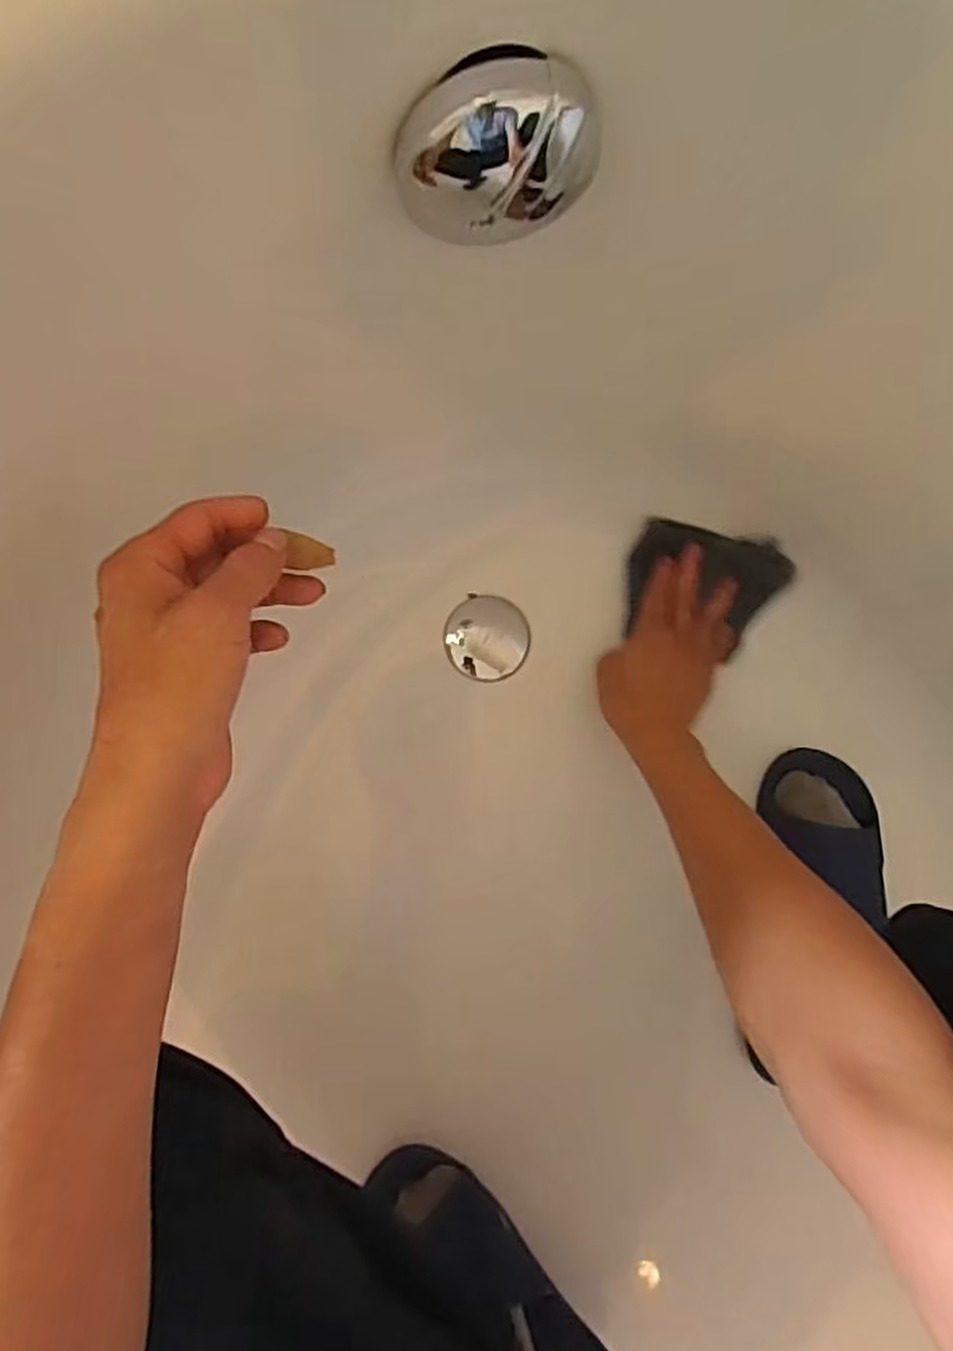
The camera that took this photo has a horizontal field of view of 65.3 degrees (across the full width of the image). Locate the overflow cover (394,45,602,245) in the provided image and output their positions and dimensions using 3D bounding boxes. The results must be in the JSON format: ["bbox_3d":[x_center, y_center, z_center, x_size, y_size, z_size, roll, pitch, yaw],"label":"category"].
[{"bbox_3d":[0.009,-0.204,0.292,0.078,0.082,0.013,-11,91,-5],"label":"overflow cover"}]

